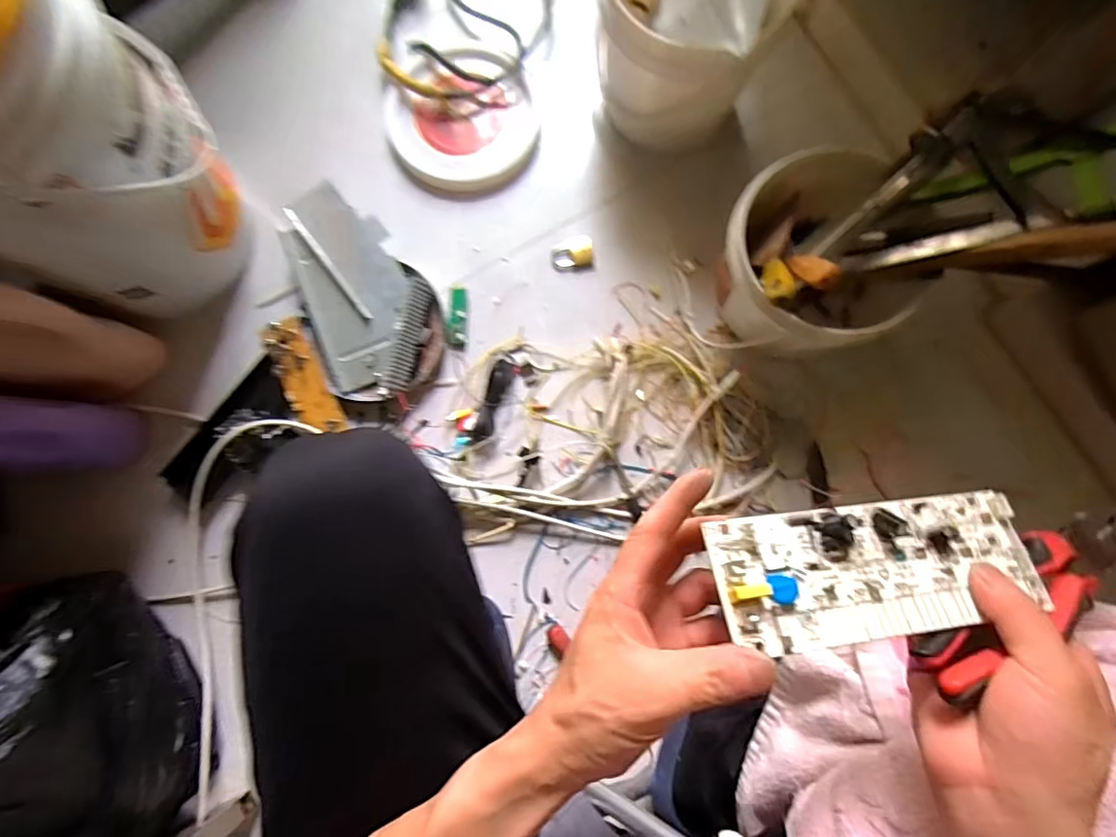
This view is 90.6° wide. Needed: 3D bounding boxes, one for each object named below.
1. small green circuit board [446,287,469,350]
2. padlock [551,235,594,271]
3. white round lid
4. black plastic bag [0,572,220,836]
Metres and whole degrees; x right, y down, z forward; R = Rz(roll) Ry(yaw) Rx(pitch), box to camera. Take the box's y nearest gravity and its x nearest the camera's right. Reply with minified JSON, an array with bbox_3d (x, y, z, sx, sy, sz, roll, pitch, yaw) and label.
[{"bbox_3d":[-0.140,-0.142,0.779,0.029,0.006,0.091,3,82,0],"label":"small green circuit board"},{"bbox_3d":[0.021,-0.238,0.790,0.058,0.012,0.045,-7,82,-1],"label":"padlock"},{"bbox_3d":[-0.140,-0.441,0.813,0.224,0.029,0.210,0,82,-1],"label":"white round lid"},{"bbox_3d":[-0.555,0.345,0.550,0.207,0.309,0.324,-12,83,-2],"label":"black plastic bag"}]

